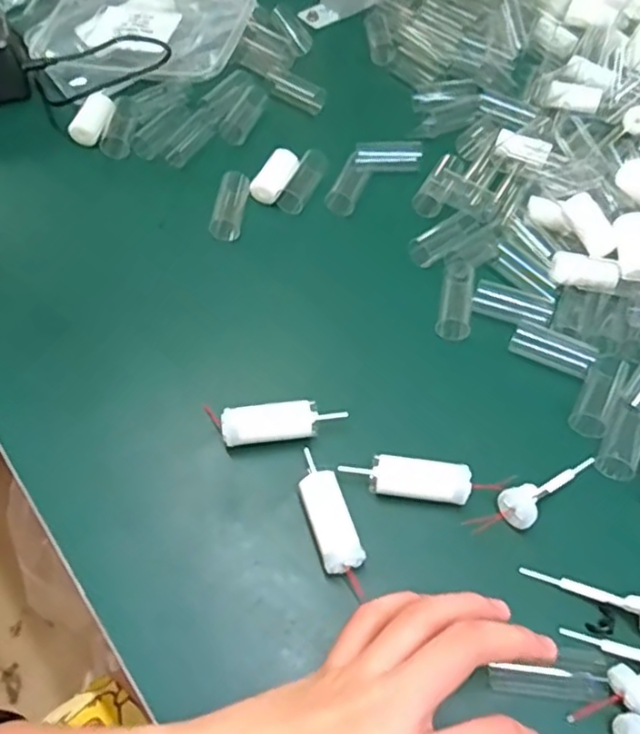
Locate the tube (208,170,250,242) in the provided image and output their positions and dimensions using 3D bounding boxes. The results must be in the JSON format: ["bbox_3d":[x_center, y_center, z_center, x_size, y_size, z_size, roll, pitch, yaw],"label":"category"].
[{"bbox_3d":[-0.063,-0.113,0.461,0.018,0.021,0.054,10,70,6],"label":"tube"}]

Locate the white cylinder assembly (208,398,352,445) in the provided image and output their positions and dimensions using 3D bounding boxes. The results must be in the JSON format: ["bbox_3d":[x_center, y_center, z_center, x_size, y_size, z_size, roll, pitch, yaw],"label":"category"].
[{"bbox_3d":[-0.023,0.032,0.363,0.072,0.018,0.020,-5,57,-4],"label":"white cylinder assembly"}]

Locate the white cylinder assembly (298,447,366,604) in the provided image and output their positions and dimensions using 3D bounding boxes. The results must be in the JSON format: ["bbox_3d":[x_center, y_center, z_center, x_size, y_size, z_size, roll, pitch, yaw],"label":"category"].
[{"bbox_3d":[0.005,0.078,0.336,0.021,0.014,0.075,-15,59,-10],"label":"white cylinder assembly"}]

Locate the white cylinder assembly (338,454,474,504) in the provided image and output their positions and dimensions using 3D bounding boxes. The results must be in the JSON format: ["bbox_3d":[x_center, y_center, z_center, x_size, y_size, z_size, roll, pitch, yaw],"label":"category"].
[{"bbox_3d":[0.046,0.060,0.349,0.066,0.015,0.020,9,58,5],"label":"white cylinder assembly"}]

